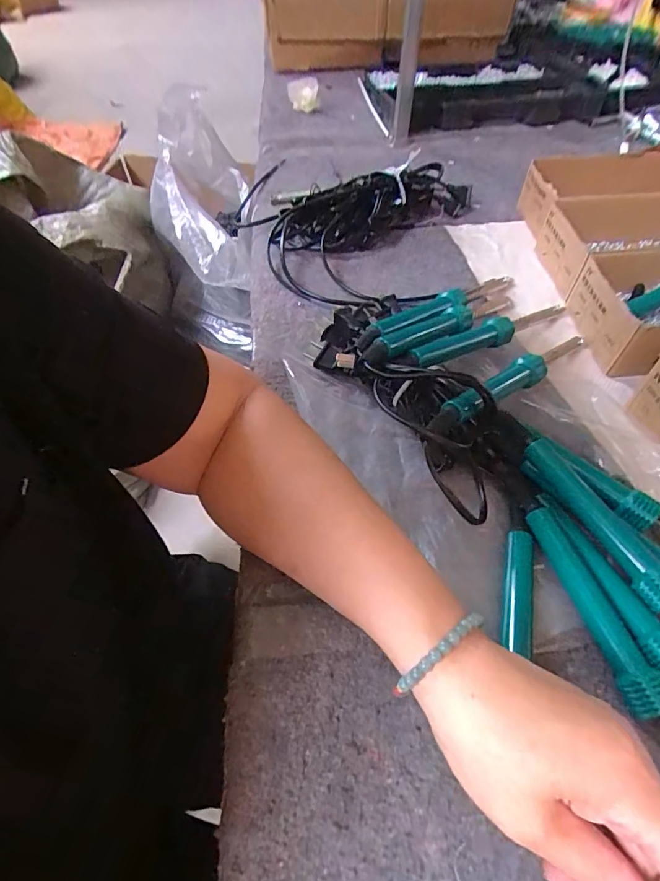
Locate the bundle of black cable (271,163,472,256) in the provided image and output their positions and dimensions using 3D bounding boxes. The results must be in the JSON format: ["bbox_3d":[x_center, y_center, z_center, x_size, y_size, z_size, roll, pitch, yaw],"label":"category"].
[{"bbox_3d":[0.053,-0.284,0.537,0.260,0.056,0.084,-23,56,-15],"label":"bundle of black cable"}]

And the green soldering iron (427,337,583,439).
[{"bbox_3d":[0.138,-0.047,0.335,0.208,0.025,0.017,-27,56,-34],"label":"green soldering iron"}]

